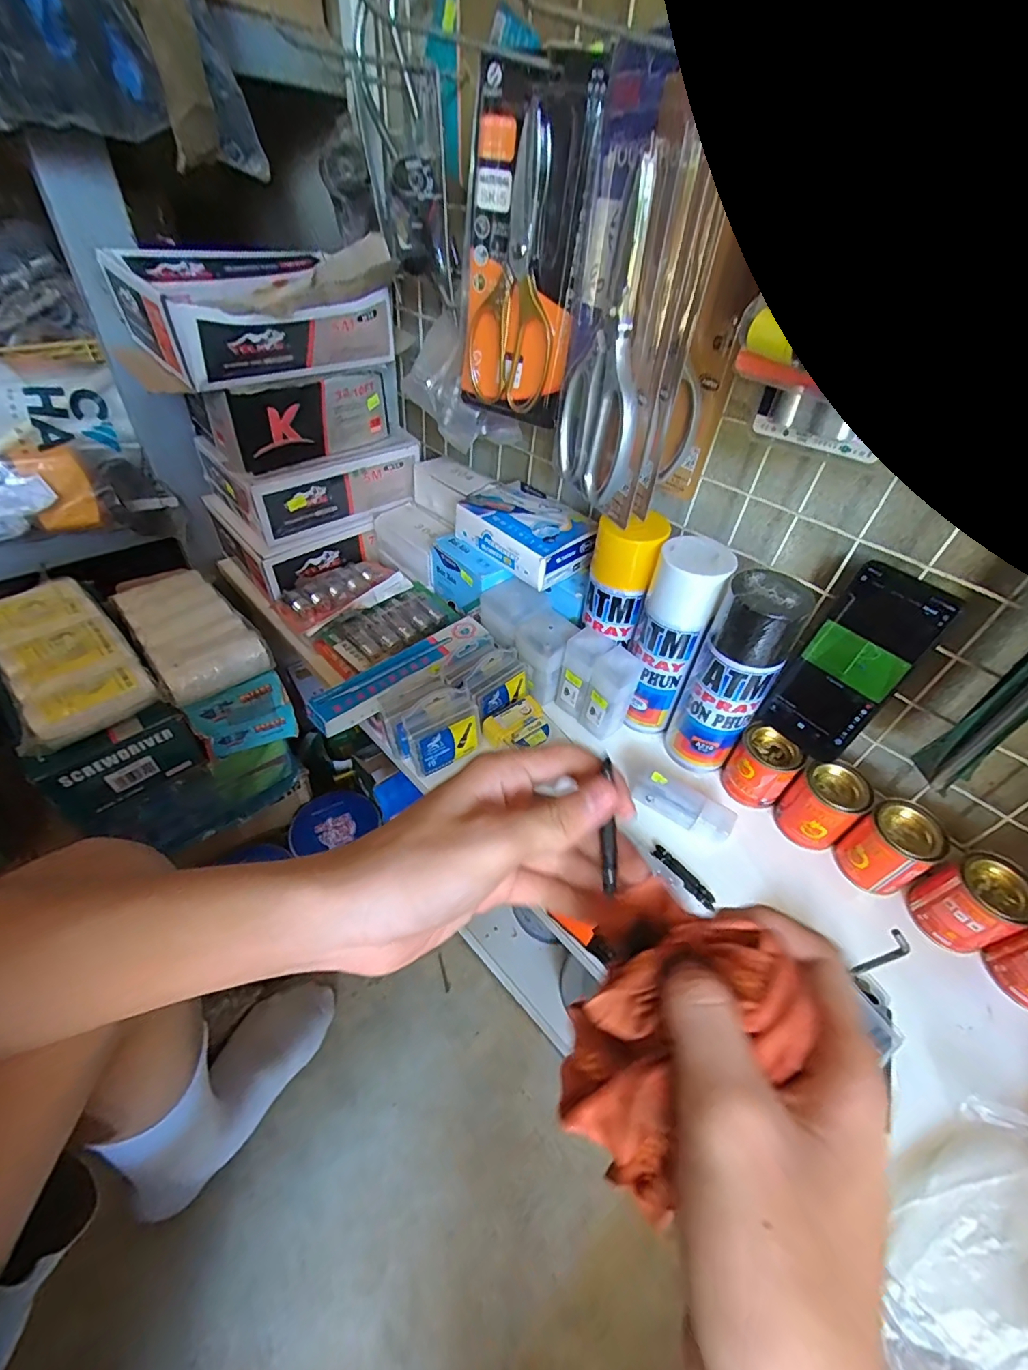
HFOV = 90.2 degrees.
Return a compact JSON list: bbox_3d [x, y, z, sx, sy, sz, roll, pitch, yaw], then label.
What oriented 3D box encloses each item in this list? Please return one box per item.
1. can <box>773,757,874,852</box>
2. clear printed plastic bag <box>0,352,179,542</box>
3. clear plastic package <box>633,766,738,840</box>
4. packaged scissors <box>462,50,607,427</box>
[{"bbox_3d":[0.274,0.108,0.457,0.049,0.069,0.054,-25,52,-29],"label":"can"},{"bbox_3d":[-0.561,-0.251,0.557,0.281,0.167,0.150,-22,51,-28],"label":"clear printed plastic bag"},{"bbox_3d":[0.157,0.110,0.471,0.087,0.023,0.031,25,46,18],"label":"clear plastic package"},{"bbox_3d":[0.008,-0.356,0.432,0.126,0.235,0.025,29,40,20],"label":"packaged scissors"}]

